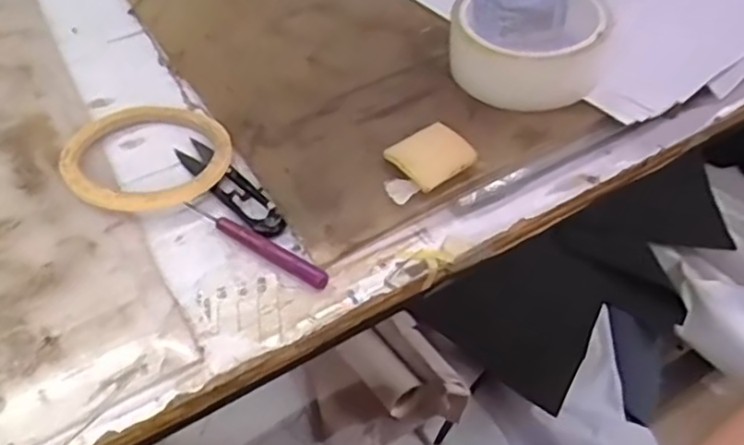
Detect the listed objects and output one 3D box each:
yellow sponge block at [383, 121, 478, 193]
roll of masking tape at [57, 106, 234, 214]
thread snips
[{"bbox_3d":[0.033,-0.038,0.371,0.040,0.012,0.035,-31,55,-22],"label":"yellow sponge block"},{"bbox_3d":[-0.133,-0.040,0.400,0.095,0.013,0.093,-1,49,1],"label":"roll of masking tape"},{"bbox_3d":[-0.082,-0.025,0.384,0.023,0.010,0.096,-34,56,-24],"label":"thread snips"}]

